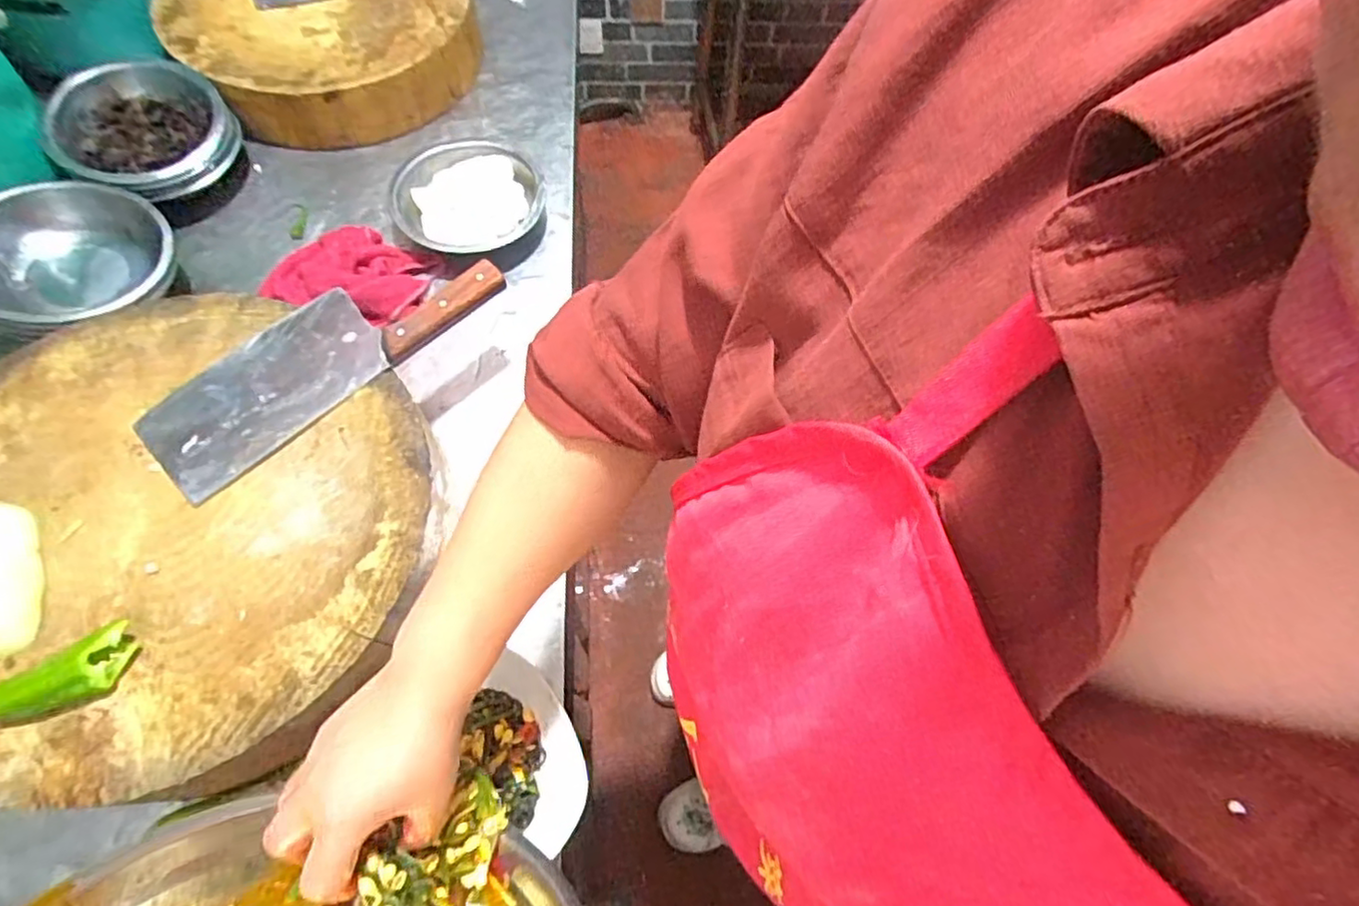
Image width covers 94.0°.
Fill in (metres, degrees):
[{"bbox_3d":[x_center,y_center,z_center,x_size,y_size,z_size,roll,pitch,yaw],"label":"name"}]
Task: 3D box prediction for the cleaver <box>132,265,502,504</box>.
[{"bbox_3d":[-0.297,-0.087,0.537,0.296,0.033,0.094,-40,73,-20],"label":"cleaver"}]

